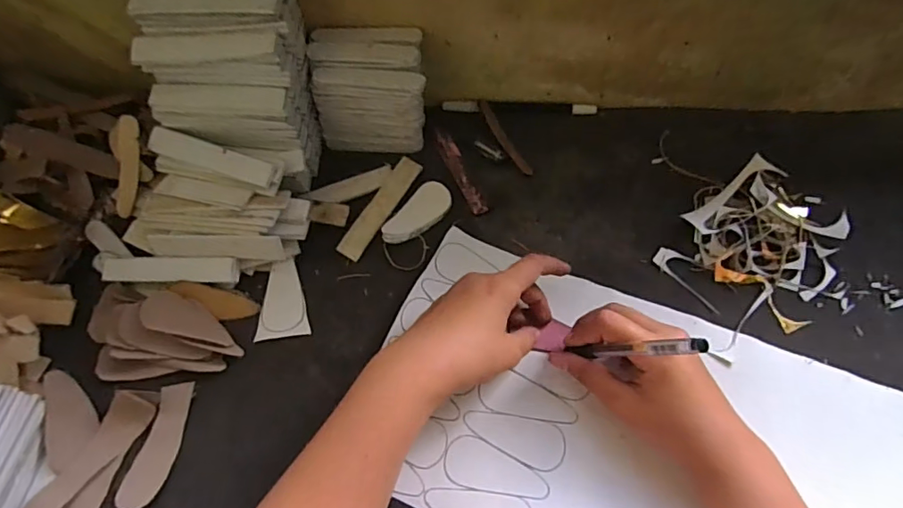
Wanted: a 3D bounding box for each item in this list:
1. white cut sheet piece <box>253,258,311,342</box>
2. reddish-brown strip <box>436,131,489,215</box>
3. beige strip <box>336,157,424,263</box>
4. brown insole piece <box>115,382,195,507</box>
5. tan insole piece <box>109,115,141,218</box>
[{"bbox_3d":[-0.137,0.036,0.415,0.039,0.004,0.064,-9,65,-4],"label":"white cut sheet piece"},{"bbox_3d":[0.008,-0.075,0.471,0.017,0.004,0.094,-20,66,-9],"label":"reddish-brown strip"},{"bbox_3d":[-0.061,-0.042,0.452,0.022,0.006,0.108,27,68,13],"label":"beige strip"},{"bbox_3d":[-0.205,0.134,0.361,0.029,0.009,0.085,15,68,6],"label":"brown insole piece"},{"bbox_3d":[-0.280,-0.075,0.438,0.028,0.010,0.087,18,111,9],"label":"tan insole piece"}]

